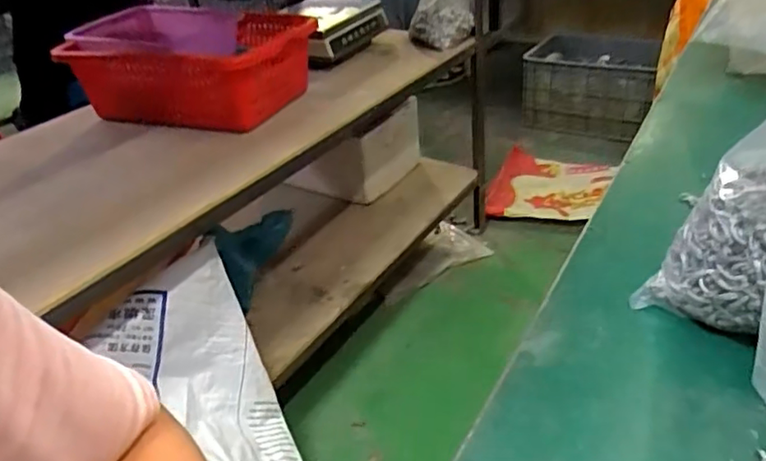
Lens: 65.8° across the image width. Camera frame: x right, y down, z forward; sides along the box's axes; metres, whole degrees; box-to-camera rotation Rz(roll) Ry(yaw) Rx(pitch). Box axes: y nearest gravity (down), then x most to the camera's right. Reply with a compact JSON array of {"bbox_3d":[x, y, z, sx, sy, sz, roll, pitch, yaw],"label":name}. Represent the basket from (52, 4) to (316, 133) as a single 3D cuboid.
[{"bbox_3d":[-0.413,-0.355,1.274,0.503,0.155,0.327,4,34,16],"label":"basket"}]

